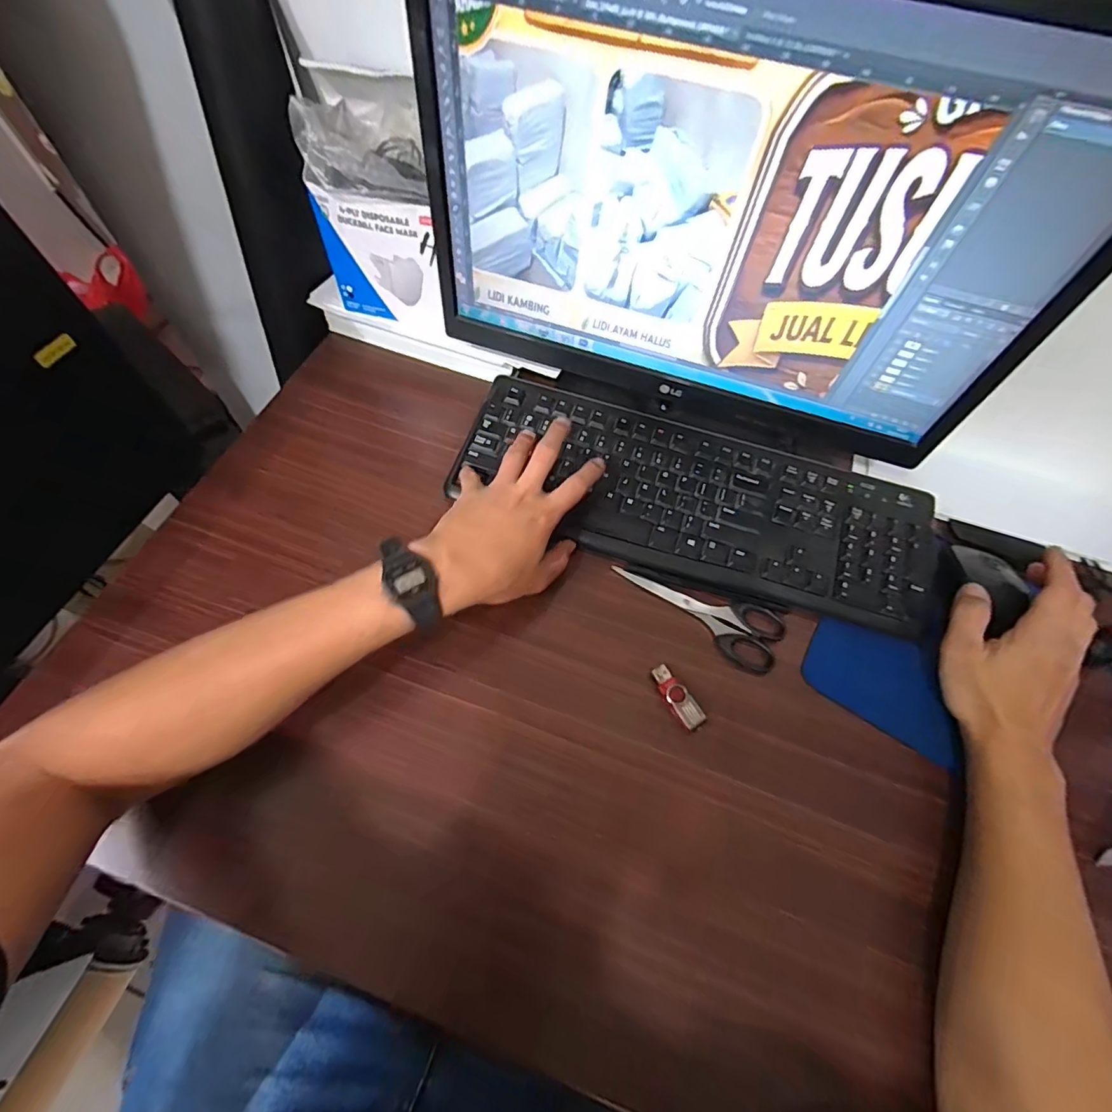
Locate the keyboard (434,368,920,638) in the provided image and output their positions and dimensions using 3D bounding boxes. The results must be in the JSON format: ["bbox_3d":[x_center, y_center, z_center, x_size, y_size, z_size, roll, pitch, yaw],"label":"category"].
[{"bbox_3d":[0.123,-0.058,0.473,0.427,0.015,0.157,21,68,7],"label":"keyboard"}]

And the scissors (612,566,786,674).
[{"bbox_3d":[0.119,0.049,0.435,0.151,0.012,0.056,23,69,8],"label":"scissors"}]

